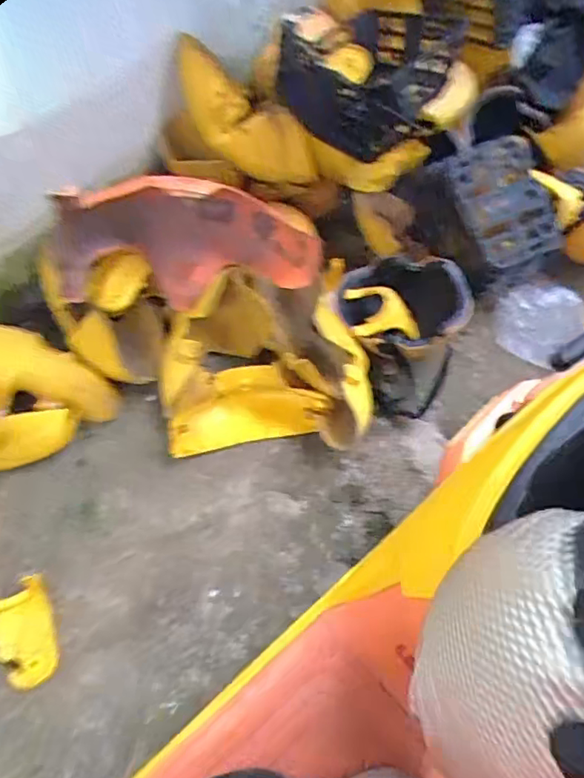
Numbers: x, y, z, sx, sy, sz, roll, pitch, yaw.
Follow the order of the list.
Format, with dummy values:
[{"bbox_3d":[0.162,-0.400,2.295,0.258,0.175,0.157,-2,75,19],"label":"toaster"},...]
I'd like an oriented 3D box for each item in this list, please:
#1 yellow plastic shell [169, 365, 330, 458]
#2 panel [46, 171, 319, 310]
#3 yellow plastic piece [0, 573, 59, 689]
[{"bbox_3d":[-0.087,0.039,1.141,0.303,0.107,0.136,-10,63,-9],"label":"yellow plastic shell"},{"bbox_3d":[-0.194,-0.293,1.072,0.463,0.234,0.161,-4,61,-23],"label":"panel"},{"bbox_3d":[-0.438,0.393,0.937,0.110,0.071,0.157,-28,66,-17],"label":"yellow plastic piece"}]

